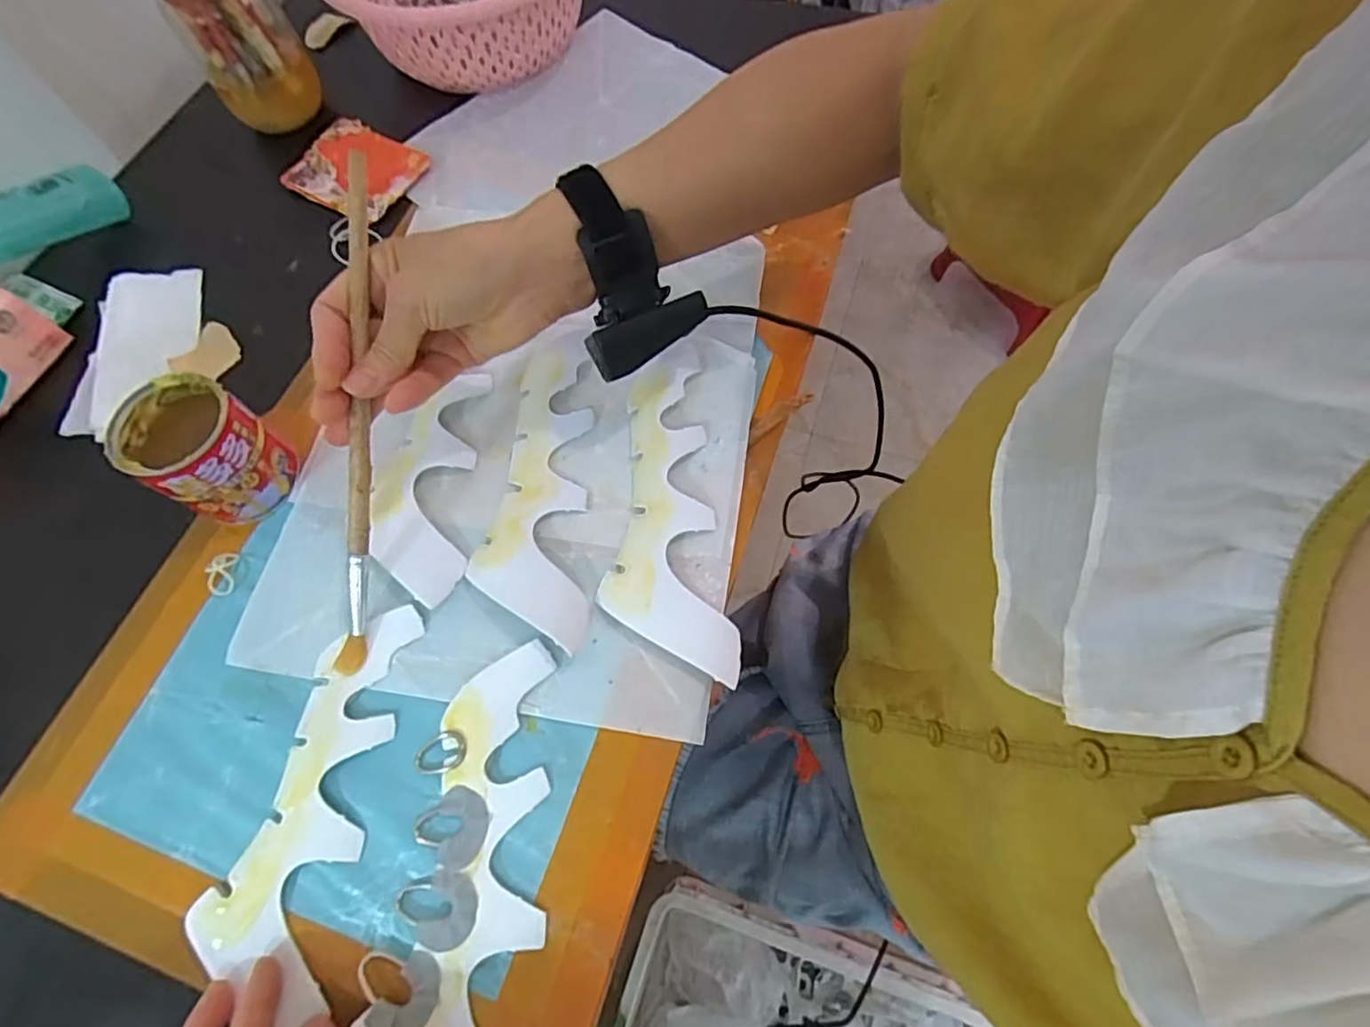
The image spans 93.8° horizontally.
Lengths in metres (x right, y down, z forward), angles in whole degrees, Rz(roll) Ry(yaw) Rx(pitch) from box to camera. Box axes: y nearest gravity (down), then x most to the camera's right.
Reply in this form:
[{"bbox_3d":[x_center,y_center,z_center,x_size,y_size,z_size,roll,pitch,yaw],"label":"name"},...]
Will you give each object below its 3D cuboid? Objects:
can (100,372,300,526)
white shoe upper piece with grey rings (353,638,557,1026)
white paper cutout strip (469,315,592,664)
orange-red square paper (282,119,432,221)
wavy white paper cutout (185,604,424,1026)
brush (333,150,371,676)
[{"bbox_3d":[-0.279,-0.036,0.377,0.064,0.065,0.062,28,70,13],"label":"can"},{"bbox_3d":[-0.106,0.175,0.299,0.076,0.028,0.219,-3,66,0],"label":"white shoe upper piece with grey rings"},{"bbox_3d":[-0.086,-0.023,0.388,0.062,0.020,0.205,1,66,2],"label":"white paper cutout strip"},{"bbox_3d":[-0.265,-0.281,0.519,0.099,0.008,0.080,25,70,12],"label":"orange-red square paper"},{"bbox_3d":[-0.189,0.141,0.330,0.069,0.006,0.190,10,67,6],"label":"wavy white paper cutout"},{"bbox_3d":[-0.173,-0.046,0.341,0.014,0.015,0.267,6,99,4],"label":"brush"}]

